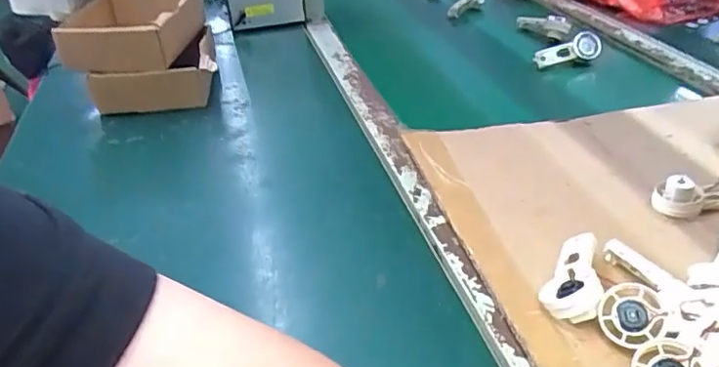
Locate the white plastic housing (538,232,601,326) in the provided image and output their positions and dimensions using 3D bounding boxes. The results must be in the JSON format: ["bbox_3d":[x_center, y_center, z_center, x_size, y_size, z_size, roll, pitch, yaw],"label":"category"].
[{"bbox_3d":[0.149,0.063,0.406,0.036,0.037,0.092,6,35,16],"label":"white plastic housing"}]

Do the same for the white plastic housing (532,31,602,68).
[{"bbox_3d":[0.299,-0.190,0.817,0.097,0.038,0.020,-10,34,-13],"label":"white plastic housing"}]

